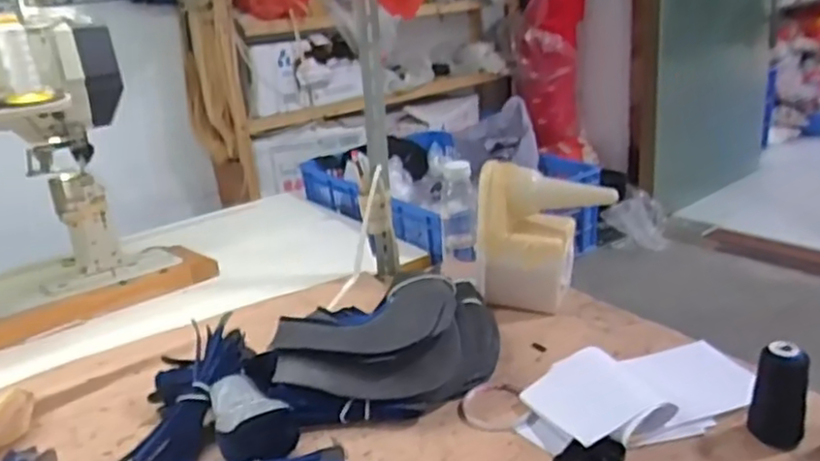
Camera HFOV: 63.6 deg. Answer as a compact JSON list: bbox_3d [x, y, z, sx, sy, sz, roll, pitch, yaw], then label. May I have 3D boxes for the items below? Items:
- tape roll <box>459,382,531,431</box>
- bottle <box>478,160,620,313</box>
[{"bbox_3d":[0.094,0.201,0.770,0.074,0.013,0.087,-8,21,-9],"label":"tape roll"},{"bbox_3d":[0.191,0.015,0.952,0.185,0.197,0.068,0,22,12],"label":"bottle"}]

